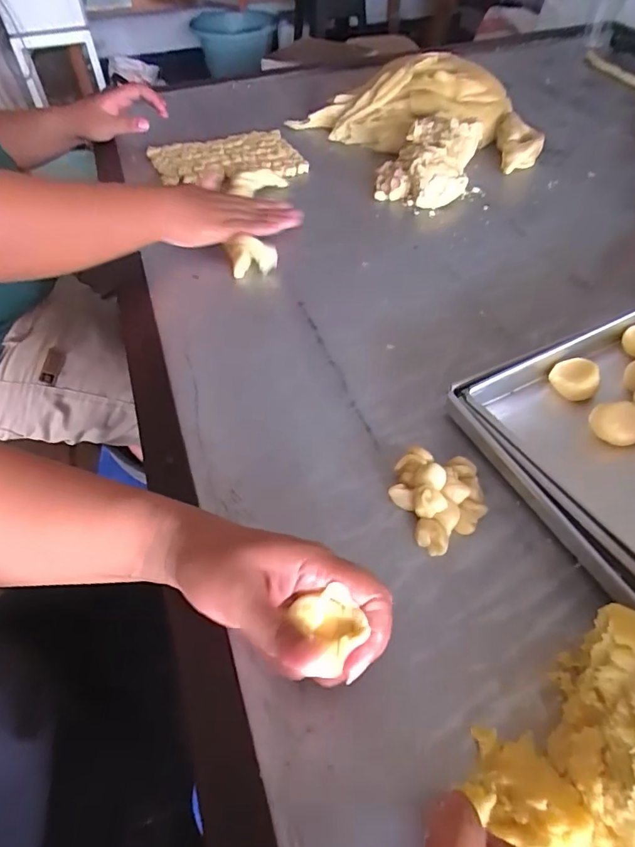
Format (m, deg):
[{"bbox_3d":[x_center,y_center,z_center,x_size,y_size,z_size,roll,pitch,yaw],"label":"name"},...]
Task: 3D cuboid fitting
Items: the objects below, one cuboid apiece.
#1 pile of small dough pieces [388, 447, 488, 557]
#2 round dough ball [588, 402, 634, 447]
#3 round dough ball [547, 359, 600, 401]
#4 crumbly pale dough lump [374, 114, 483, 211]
[{"bbox_3d":[0.093,0.050,0.380,0.071,0.031,0.073,-2,51,2],"label":"pile of small dough pieces"},{"bbox_3d":[0.240,0.004,0.401,0.034,0.034,0.040,-34,57,-22],"label":"round dough ball"},{"bbox_3d":[0.224,-0.037,0.438,0.036,0.033,0.036,-2,51,2],"label":"round dough ball"},{"bbox_3d":[0.152,-0.369,0.697,0.126,0.066,0.149,13,53,14],"label":"crumbly pale dough lump"}]

